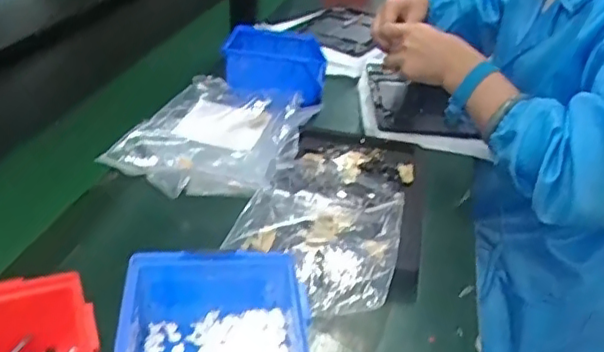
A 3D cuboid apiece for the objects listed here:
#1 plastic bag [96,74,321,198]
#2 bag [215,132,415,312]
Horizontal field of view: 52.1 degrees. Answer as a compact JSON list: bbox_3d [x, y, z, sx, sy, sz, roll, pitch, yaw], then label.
[{"bbox_3d":[-0.088,-0.049,0.721,0.190,0.045,0.247,11,31,16],"label":"plastic bag"},{"bbox_3d":[0.032,0.022,0.620,0.141,0.023,0.291,16,34,8],"label":"bag"}]

